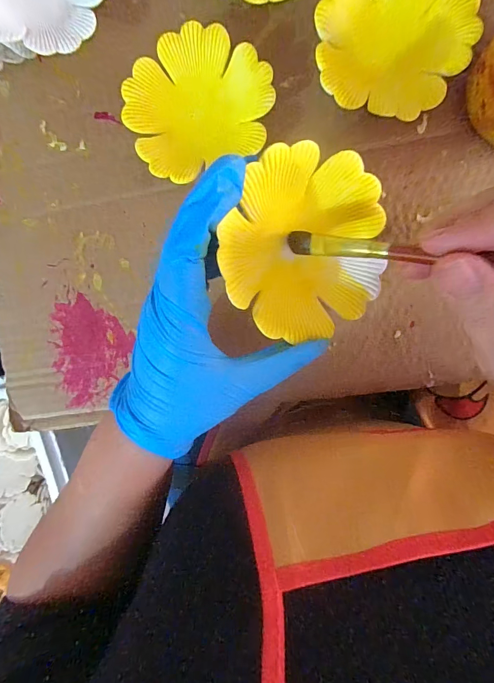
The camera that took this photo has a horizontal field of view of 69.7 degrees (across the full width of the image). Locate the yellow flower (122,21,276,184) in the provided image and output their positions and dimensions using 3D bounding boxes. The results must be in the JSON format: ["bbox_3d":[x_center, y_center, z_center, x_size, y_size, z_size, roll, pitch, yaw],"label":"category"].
[{"bbox_3d":[-0.034,-0.168,0.256,0.100,0.025,0.086,-17,95,7],"label":"yellow flower"}]

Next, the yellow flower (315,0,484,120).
[{"bbox_3d":[0.097,-0.206,0.238,0.096,0.024,0.107,13,98,4],"label":"yellow flower"}]

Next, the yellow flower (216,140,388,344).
[{"bbox_3d":[0.030,-0.052,0.194,0.098,0.021,0.095,-7,108,-23],"label":"yellow flower"}]

